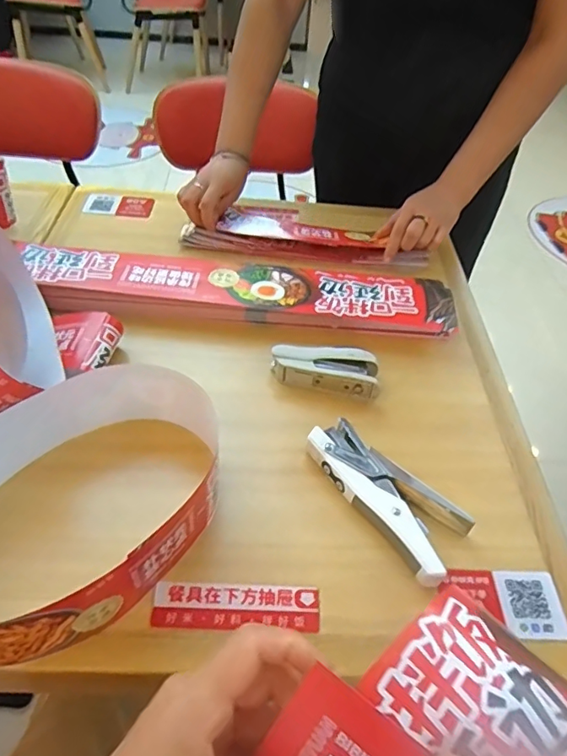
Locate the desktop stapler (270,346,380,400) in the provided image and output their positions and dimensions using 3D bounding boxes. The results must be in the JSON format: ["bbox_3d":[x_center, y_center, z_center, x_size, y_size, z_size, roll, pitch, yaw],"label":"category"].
[{"bbox_3d":[0.046,-0.010,0.575,0.117,0.027,0.047,10,47,4],"label":"desktop stapler"}]

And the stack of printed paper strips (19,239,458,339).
[{"bbox_3d":[-0.055,-0.114,0.657,0.517,0.027,0.112,4,47,-2],"label":"stack of printed paper strips"}]

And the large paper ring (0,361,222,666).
[{"bbox_3d":[-0.153,0.091,0.432,0.248,0.078,0.172,-32,57,-30],"label":"large paper ring"}]

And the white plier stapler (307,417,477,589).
[{"bbox_3d":[0.096,0.105,0.484,0.078,0.029,0.166,-26,54,-27],"label":"white plier stapler"}]

